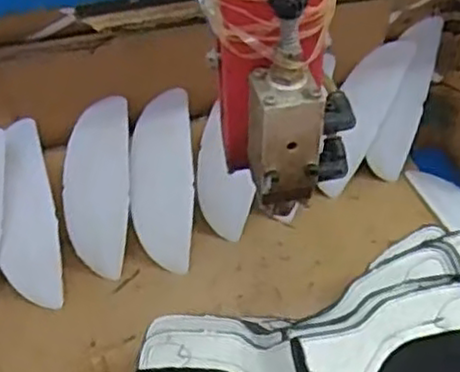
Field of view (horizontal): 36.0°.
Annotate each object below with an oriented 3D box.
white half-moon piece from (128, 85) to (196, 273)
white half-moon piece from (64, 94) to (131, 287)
[{"bbox_3d":[-0.073,-0.004,0.758,0.065,0.196,0.010,3,16,5],"label":"white half-moon piece"},{"bbox_3d":[-0.140,0.004,0.745,0.066,0.193,0.005,3,15,-5],"label":"white half-moon piece"}]

